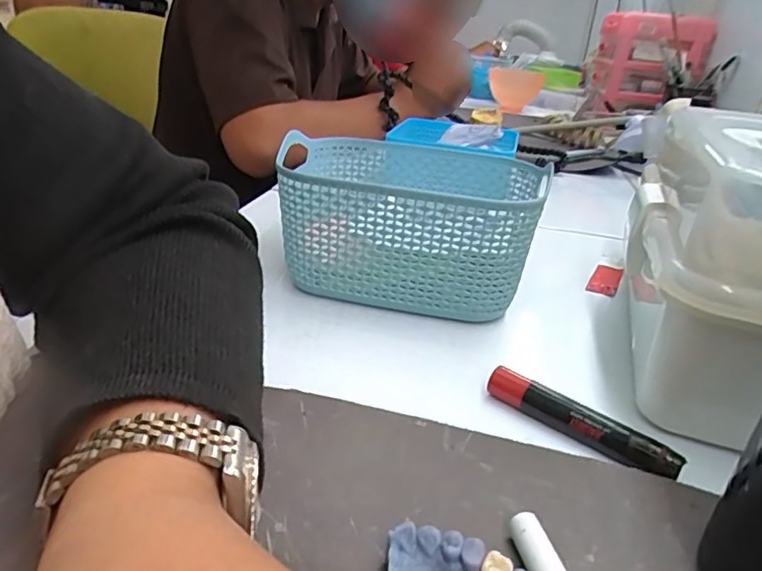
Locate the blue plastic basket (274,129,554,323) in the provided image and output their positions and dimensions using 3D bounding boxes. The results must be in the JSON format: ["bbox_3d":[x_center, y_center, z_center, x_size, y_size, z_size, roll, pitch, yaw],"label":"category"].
[{"bbox_3d":[0.018,-0.042,0.381,0.160,0.080,0.123,10,26,8],"label":"blue plastic basket"}]

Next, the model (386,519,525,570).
[{"bbox_3d":[0.026,0.092,0.178,0.050,0.014,0.015,16,27,20],"label":"model"}]

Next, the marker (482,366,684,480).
[{"bbox_3d":[0.090,0.062,0.256,0.088,0.013,0.013,24,31,33],"label":"marker"}]

